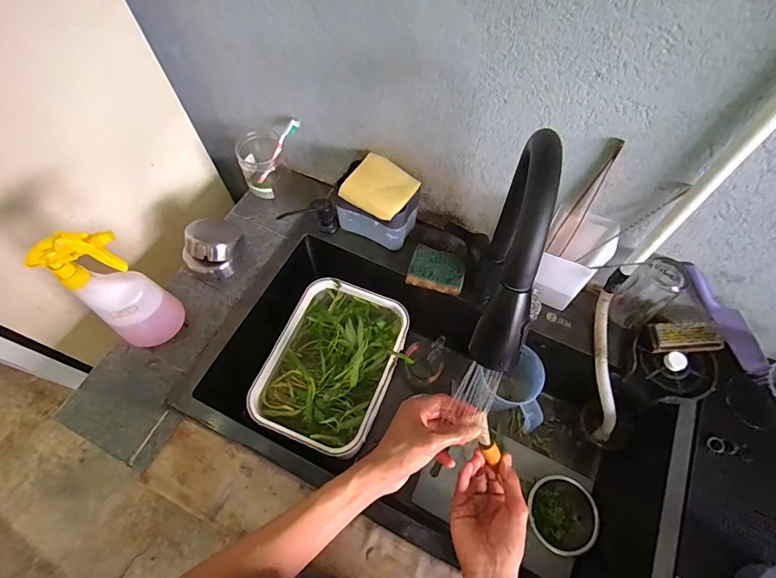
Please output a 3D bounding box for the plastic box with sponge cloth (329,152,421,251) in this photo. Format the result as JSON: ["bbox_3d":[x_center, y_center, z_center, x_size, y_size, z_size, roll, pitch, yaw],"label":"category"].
[{"bbox_3d":[-0.020,-0.148,0.731,0.125,0.128,0.099,26,65,13],"label":"plastic box with sponge cloth"}]

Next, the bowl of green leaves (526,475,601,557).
[{"bbox_3d":[0.305,0.395,0.721,0.119,0.045,0.119,28,83,26],"label":"bowl of green leaves"}]

